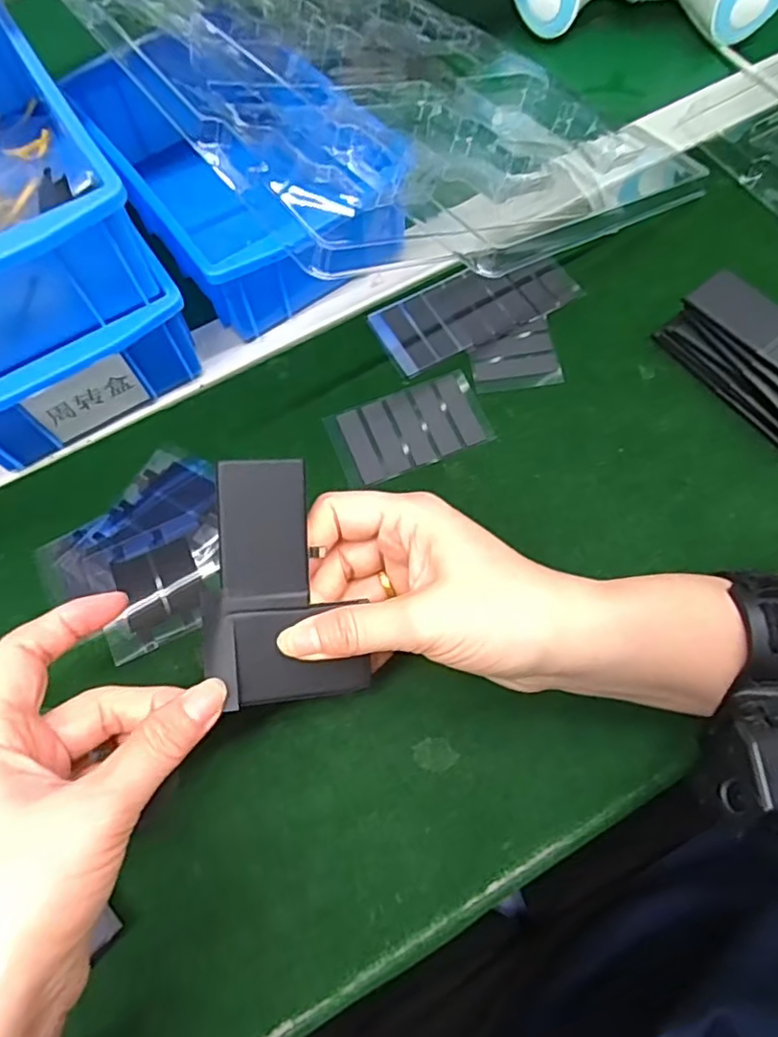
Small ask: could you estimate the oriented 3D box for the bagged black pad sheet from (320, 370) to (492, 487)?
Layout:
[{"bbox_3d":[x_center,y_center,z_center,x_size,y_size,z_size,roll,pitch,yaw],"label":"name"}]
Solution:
[{"bbox_3d":[0.011,-0.051,0.348,0.085,0.004,0.050,-21,68,-6],"label":"bagged black pad sheet"}]

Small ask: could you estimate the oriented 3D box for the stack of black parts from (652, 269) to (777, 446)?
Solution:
[{"bbox_3d":[0.213,-0.092,0.338,0.070,0.032,0.101,-33,70,-11],"label":"stack of black parts"}]

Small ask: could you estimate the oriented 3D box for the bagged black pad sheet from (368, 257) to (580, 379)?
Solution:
[{"bbox_3d":[0.054,-0.130,0.376,0.123,0.004,0.051,-25,68,-8],"label":"bagged black pad sheet"}]

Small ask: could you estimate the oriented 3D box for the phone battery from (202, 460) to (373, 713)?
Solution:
[{"bbox_3d":[-0.041,0.025,0.243,0.060,0.004,0.095,-4,97,-13],"label":"phone battery"}]

